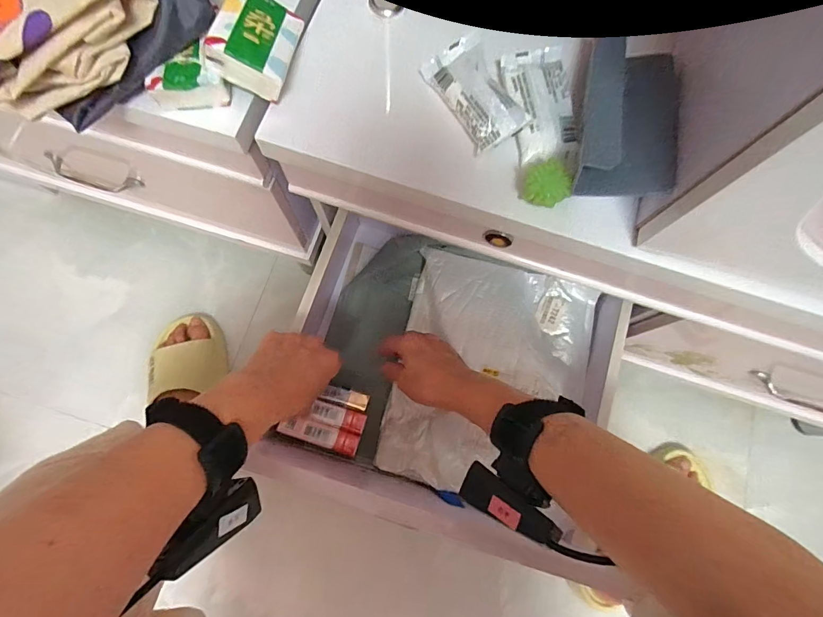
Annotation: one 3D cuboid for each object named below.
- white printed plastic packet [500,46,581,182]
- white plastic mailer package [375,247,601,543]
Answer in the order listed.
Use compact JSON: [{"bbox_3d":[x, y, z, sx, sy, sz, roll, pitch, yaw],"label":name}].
[{"bbox_3d":[0.100,-0.155,0.317,0.047,0.015,0.106,-4,76,-2],"label":"white printed plastic packet"},{"bbox_3d":[0.097,0.076,0.486,0.222,0.048,0.259,13,76,2],"label":"white plastic mailer package"}]

